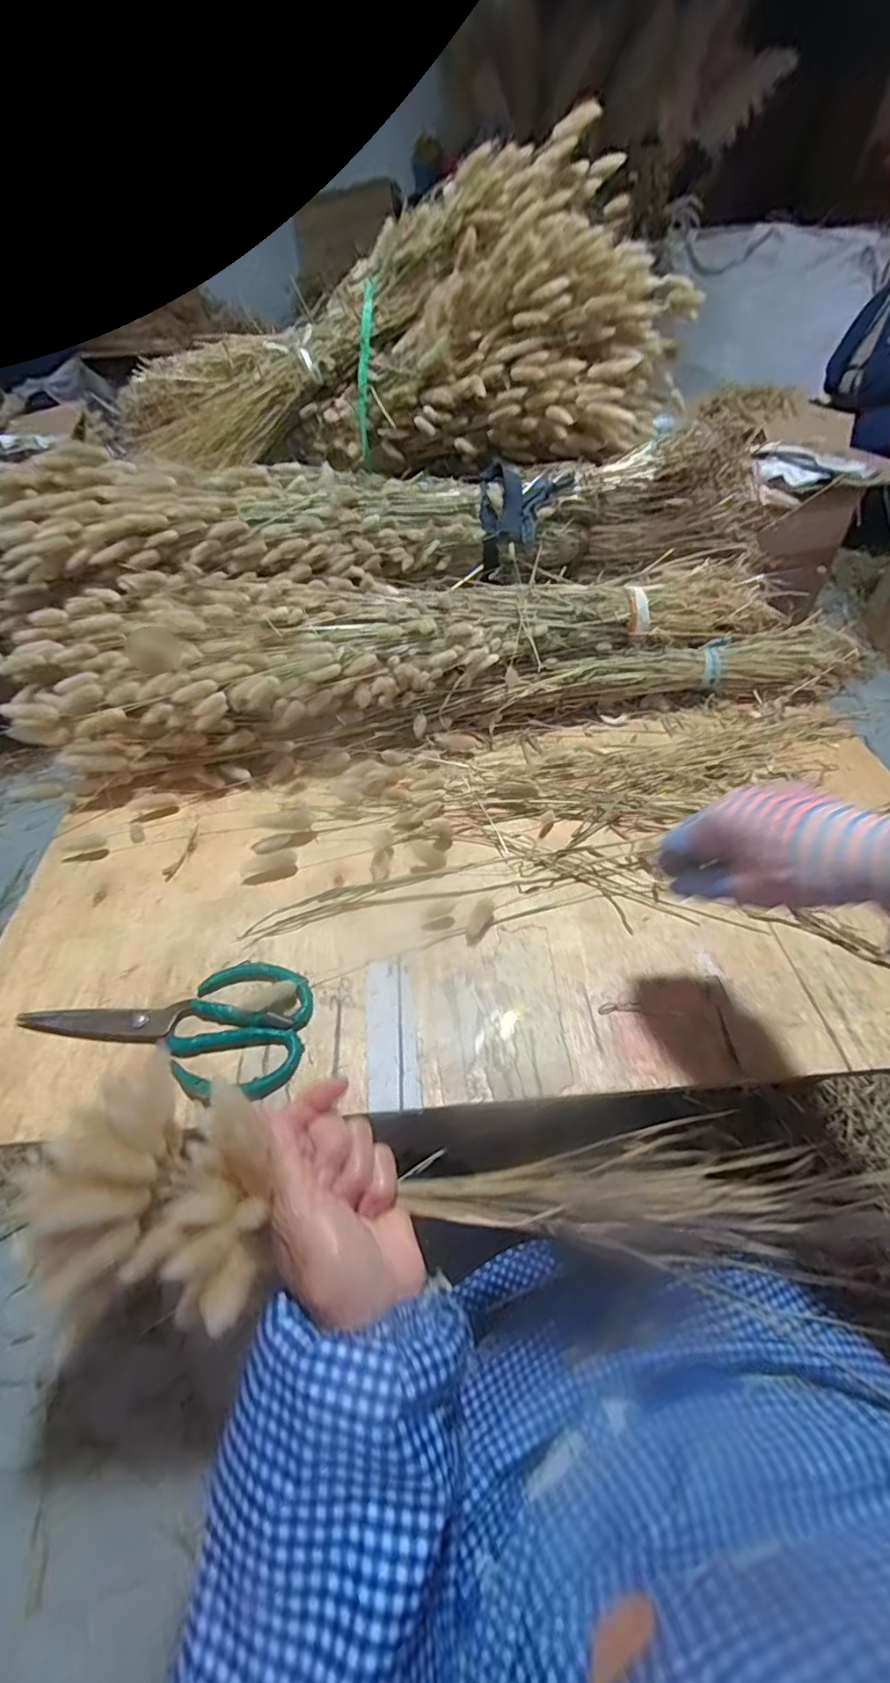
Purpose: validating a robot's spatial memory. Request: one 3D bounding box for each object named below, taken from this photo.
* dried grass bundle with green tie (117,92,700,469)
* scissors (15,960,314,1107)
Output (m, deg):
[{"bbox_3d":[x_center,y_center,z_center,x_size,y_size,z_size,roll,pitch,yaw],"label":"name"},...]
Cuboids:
[{"bbox_3d":[-0.082,-0.761,0.837,0.848,0.299,0.359,11,49,10],"label":"dried grass bundle with green tie"},{"bbox_3d":[-0.211,0.133,0.445,0.214,0.010,0.107,11,49,10],"label":"scissors"}]

